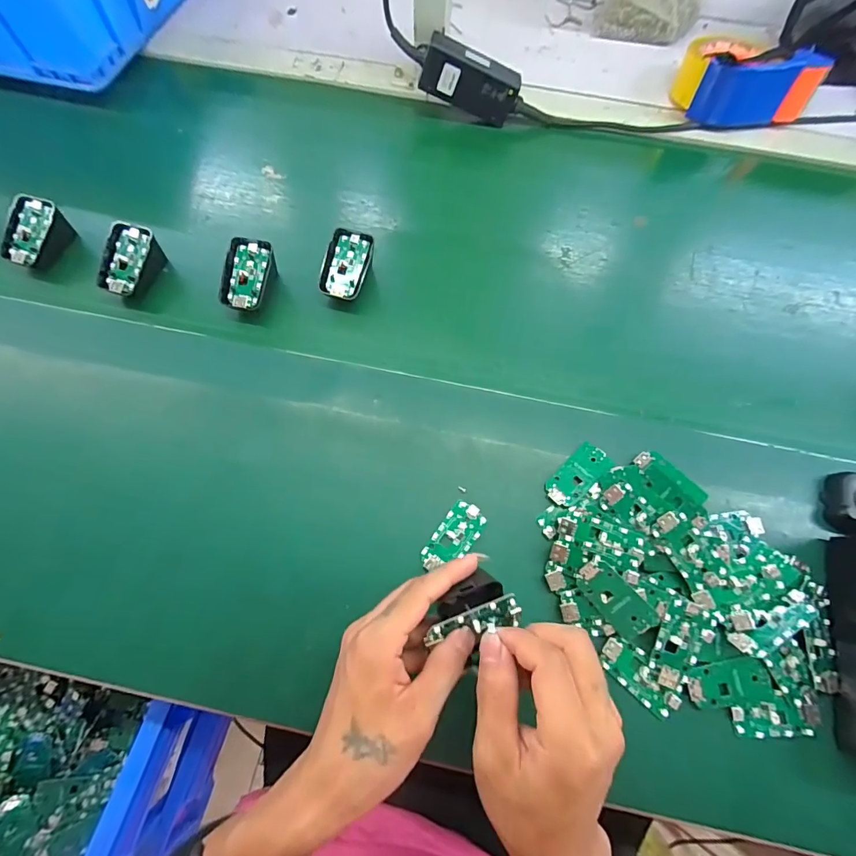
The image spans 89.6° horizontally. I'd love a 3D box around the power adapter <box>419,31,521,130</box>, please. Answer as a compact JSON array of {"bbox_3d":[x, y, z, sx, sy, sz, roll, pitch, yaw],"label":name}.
[{"bbox_3d":[0.050,-0.411,0.512,0.113,0.053,0.026,15,68,-17],"label":"power adapter"}]

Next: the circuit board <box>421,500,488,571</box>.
[{"bbox_3d":[0.021,0.092,0.358,0.031,0.004,0.063,35,72,11],"label":"circuit board"}]

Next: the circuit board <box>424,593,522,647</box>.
[{"bbox_3d":[0.029,0.121,0.271,0.063,0.008,0.022,-10,109,-13],"label":"circuit board"}]

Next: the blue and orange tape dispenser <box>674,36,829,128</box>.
[{"bbox_3d":[0.383,-0.434,0.532,0.144,0.070,0.103,0,69,-2],"label":"blue and orange tape dispenser"}]

